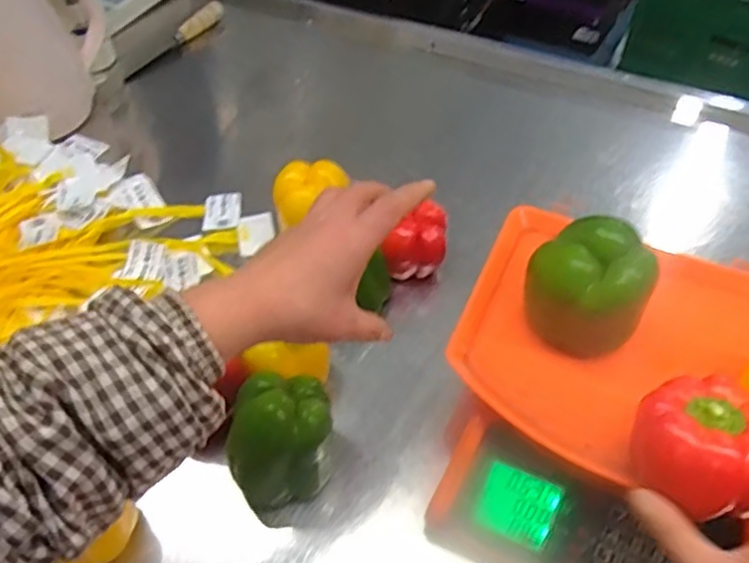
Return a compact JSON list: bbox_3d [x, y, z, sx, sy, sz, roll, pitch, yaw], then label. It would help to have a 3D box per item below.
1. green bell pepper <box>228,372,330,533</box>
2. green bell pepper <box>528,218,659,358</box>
[{"bbox_3d":[-0.076,0.136,0.531,0.087,0.113,0.090,-1,52,1],"label":"green bell pepper"},{"bbox_3d":[0.158,0.007,0.477,0.069,0.085,0.076,-27,56,-17],"label":"green bell pepper"}]

